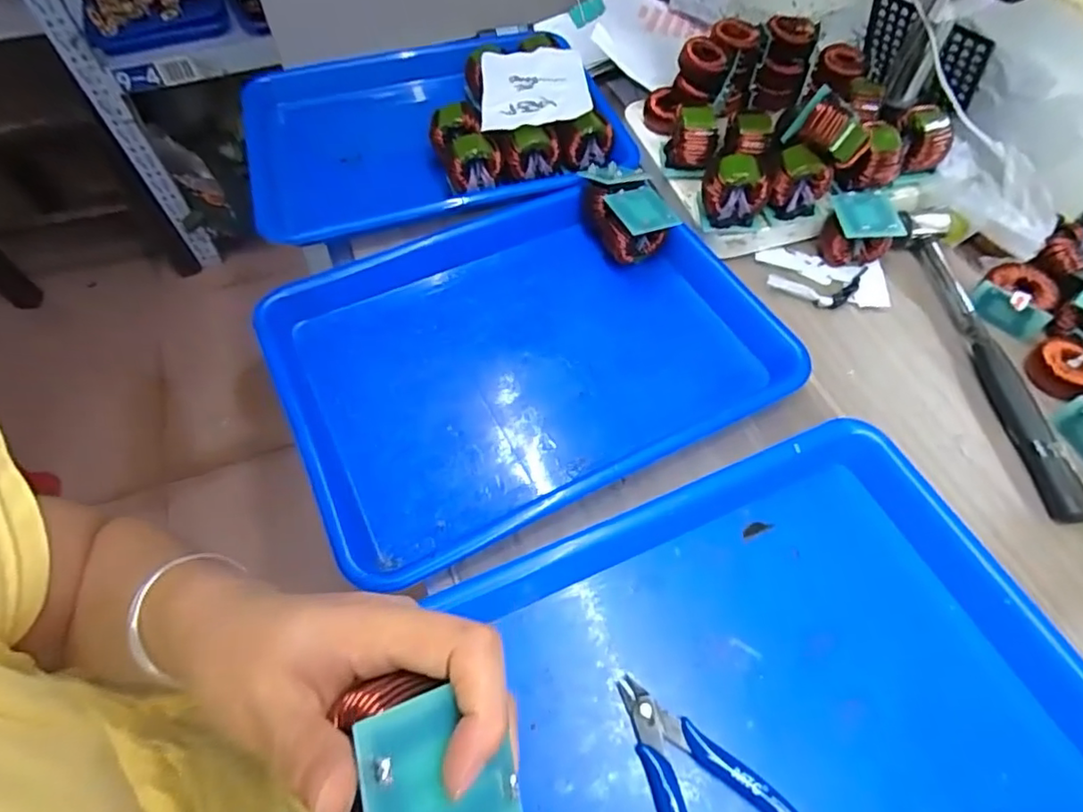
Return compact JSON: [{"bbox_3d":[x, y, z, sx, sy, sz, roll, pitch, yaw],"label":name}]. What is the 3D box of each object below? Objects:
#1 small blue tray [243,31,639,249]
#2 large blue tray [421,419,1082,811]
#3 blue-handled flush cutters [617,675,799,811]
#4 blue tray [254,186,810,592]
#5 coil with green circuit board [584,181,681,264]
[{"bbox_3d":[-0.106,-0.246,0.572,0.321,0.076,0.271,-20,60,-12],"label":"small blue tray"},{"bbox_3d":[0.109,0.161,0.296,0.328,0.032,0.245,-21,61,-11],"label":"large blue tray"},{"bbox_3d":[0.078,0.189,0.289,0.064,0.011,0.117,-32,63,-18],"label":"blue-handled flush cutters"},{"bbox_3d":[-0.015,-0.044,0.423,0.327,0.032,0.251,-24,61,-14],"label":"blue tray"},{"bbox_3d":[0.068,-0.154,0.473,0.048,0.040,0.077,-26,61,-15],"label":"coil with green circuit board"}]

